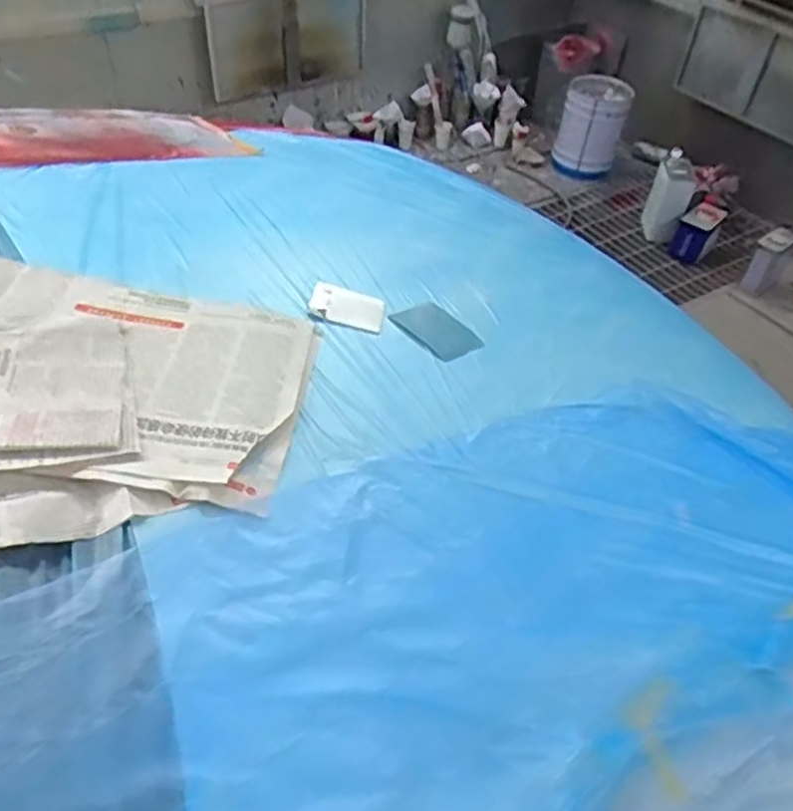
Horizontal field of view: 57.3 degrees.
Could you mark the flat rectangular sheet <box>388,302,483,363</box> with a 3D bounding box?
[{"bbox_3d":[0.049,-0.089,0.862,0.091,0.005,0.081,41,43,22],"label":"flat rectangular sheet"}]

